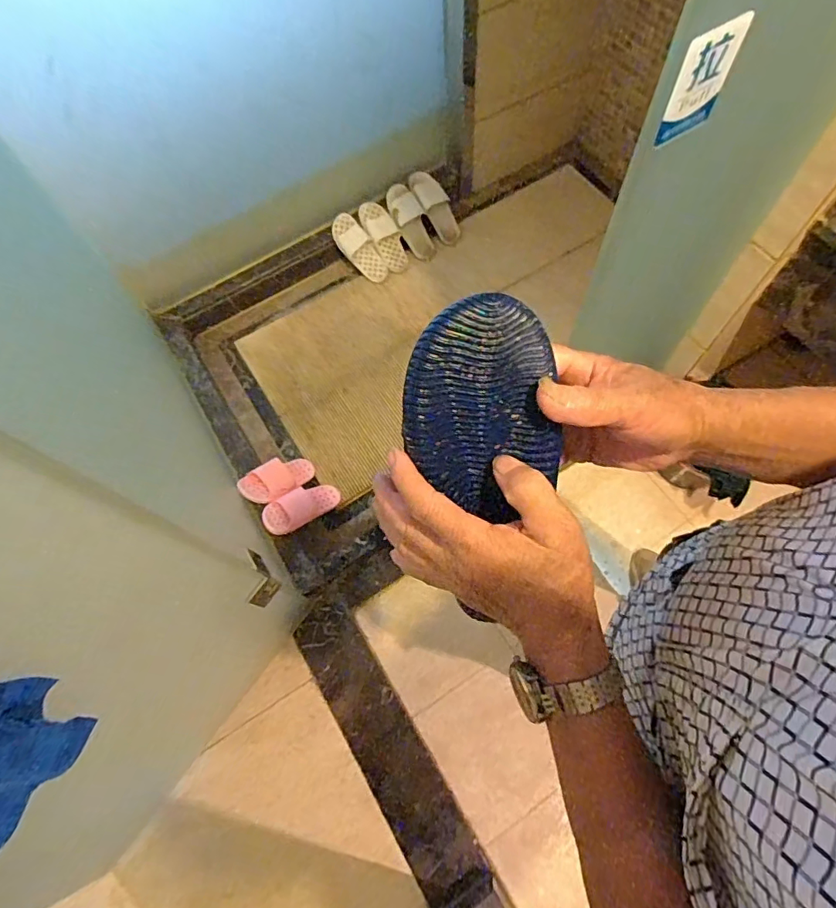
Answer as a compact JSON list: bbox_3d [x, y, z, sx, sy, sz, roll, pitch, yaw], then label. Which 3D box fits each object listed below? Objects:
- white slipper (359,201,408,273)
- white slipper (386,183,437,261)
[{"bbox_3d":[-0.111,-0.749,1.746,0.091,0.038,0.250,-32,99,-11],"label":"white slipper"},{"bbox_3d":[-0.024,-0.799,1.762,0.106,0.041,0.263,-30,102,-10],"label":"white slipper"}]

